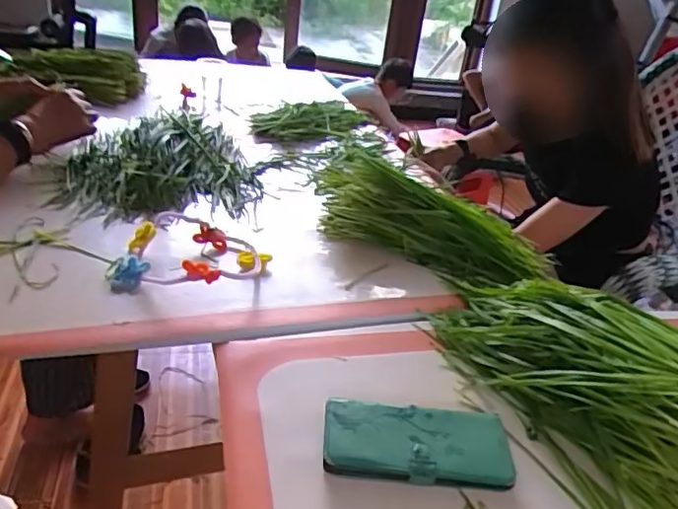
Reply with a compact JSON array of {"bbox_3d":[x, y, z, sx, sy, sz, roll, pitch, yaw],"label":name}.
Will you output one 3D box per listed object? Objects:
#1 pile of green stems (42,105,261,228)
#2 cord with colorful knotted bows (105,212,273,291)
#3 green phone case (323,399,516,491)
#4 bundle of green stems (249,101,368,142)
[{"bbox_3d":[-0.287,-0.141,0.895,0.304,0.069,0.311,-3,32,-20],"label":"pile of green stems"},{"bbox_3d":[-0.182,-0.003,0.703,0.180,0.048,0.153,12,30,6],"label":"cord with colorful knotted bows"},{"bbox_3d":[0.067,0.164,0.498,0.158,0.019,0.076,6,30,-4],"label":"green phone case"},{"bbox_3d":[-0.041,-0.295,1.222,0.154,0.045,0.325,28,35,31],"label":"bundle of green stems"}]

